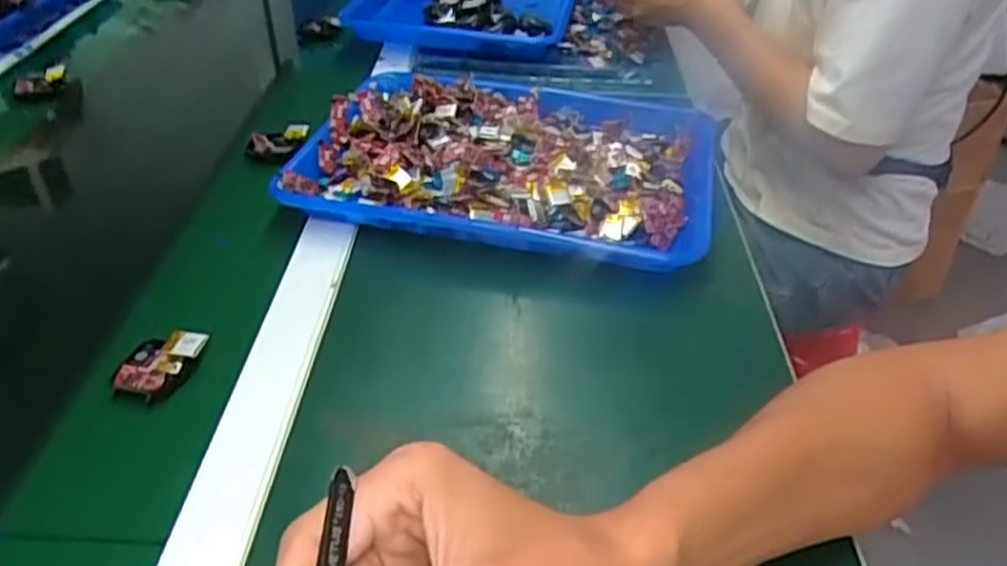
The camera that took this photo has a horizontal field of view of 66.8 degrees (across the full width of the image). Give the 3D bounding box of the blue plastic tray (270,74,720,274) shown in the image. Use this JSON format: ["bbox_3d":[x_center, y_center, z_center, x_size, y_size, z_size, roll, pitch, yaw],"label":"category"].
[{"bbox_3d":[0.010,-0.112,0.663,0.337,0.047,0.273,9,39,12],"label":"blue plastic tray"}]

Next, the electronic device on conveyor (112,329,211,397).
[{"bbox_3d":[-0.212,0.049,0.471,0.040,0.017,0.050,13,40,17],"label":"electronic device on conveyor"}]

